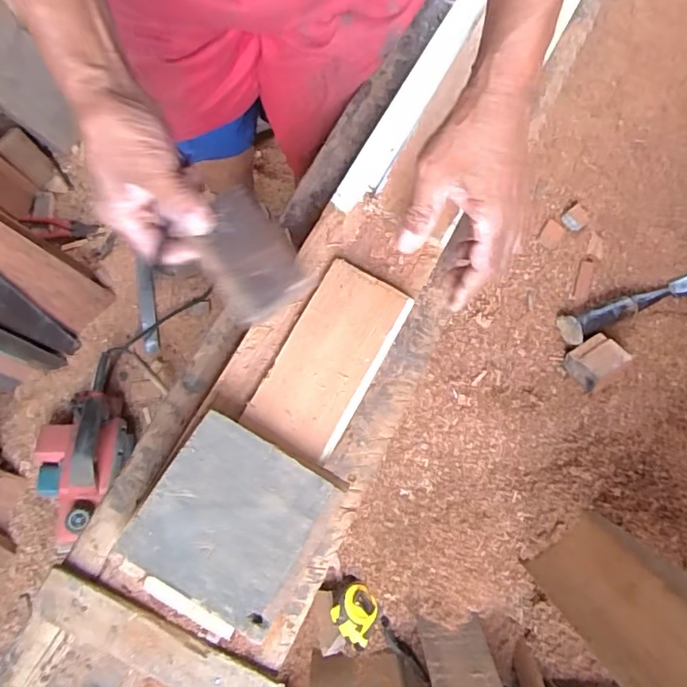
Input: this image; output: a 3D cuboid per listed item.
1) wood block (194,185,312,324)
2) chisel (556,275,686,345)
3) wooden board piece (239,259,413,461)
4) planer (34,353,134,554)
[{"bbox_3d":[-0.073,-0.064,0.385,0.058,0.012,0.102,-31,77,-10],"label":"wood block"},{"bbox_3d":[0.407,-0.057,0.721,0.220,0.035,0.044,-20,75,-7],"label":"chisel"},{"bbox_3d":[-0.011,0.010,0.404,0.073,0.008,0.147,29,75,7],"label":"wooden board piece"},{"bbox_3d":[-0.453,0.179,0.897,0.140,0.131,0.327,-10,74,-4],"label":"planer"}]

